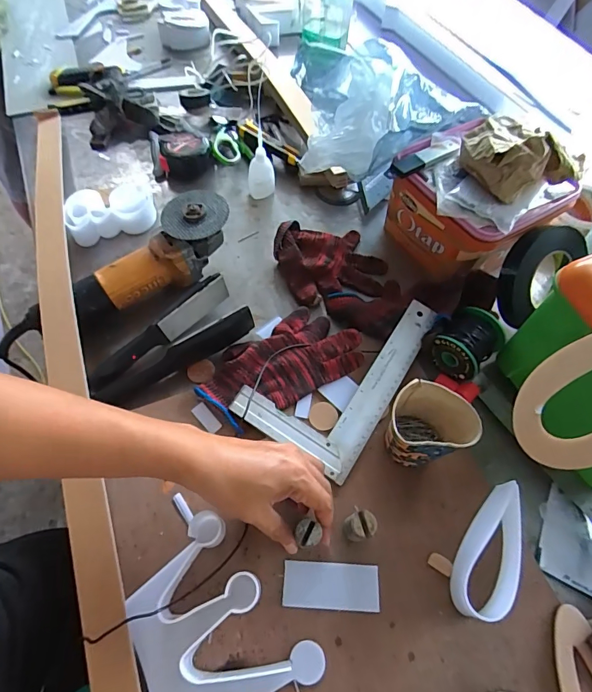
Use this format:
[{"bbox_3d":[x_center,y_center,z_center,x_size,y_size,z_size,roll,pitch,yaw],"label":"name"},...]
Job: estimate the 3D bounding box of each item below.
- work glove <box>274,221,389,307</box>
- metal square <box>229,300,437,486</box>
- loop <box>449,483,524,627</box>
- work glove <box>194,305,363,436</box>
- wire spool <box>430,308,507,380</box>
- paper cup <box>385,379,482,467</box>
[{"bbox_3d":[0.053,-0.128,0.601,0.160,0.034,0.138,-10,62,-9],"label":"work glove"},{"bbox_3d":[0.057,0.022,0.508,0.149,0.024,0.255,31,64,13],"label":"metal square"},{"bbox_3d":[0.189,0.198,0.407,0.046,0.051,0.130,24,62,10],"label":"loop"},{"bbox_3d":[-0.020,0.021,0.505,0.195,0.033,0.105,-27,66,-17],"label":"work glove"},{"bbox_3d":[0.217,-0.005,0.515,0.081,0.051,0.066,-38,69,-21],"label":"wire spool"},{"bbox_3d":[0.135,0.089,0.433,0.083,0.098,0.066,10,61,2],"label":"paper cup"}]

